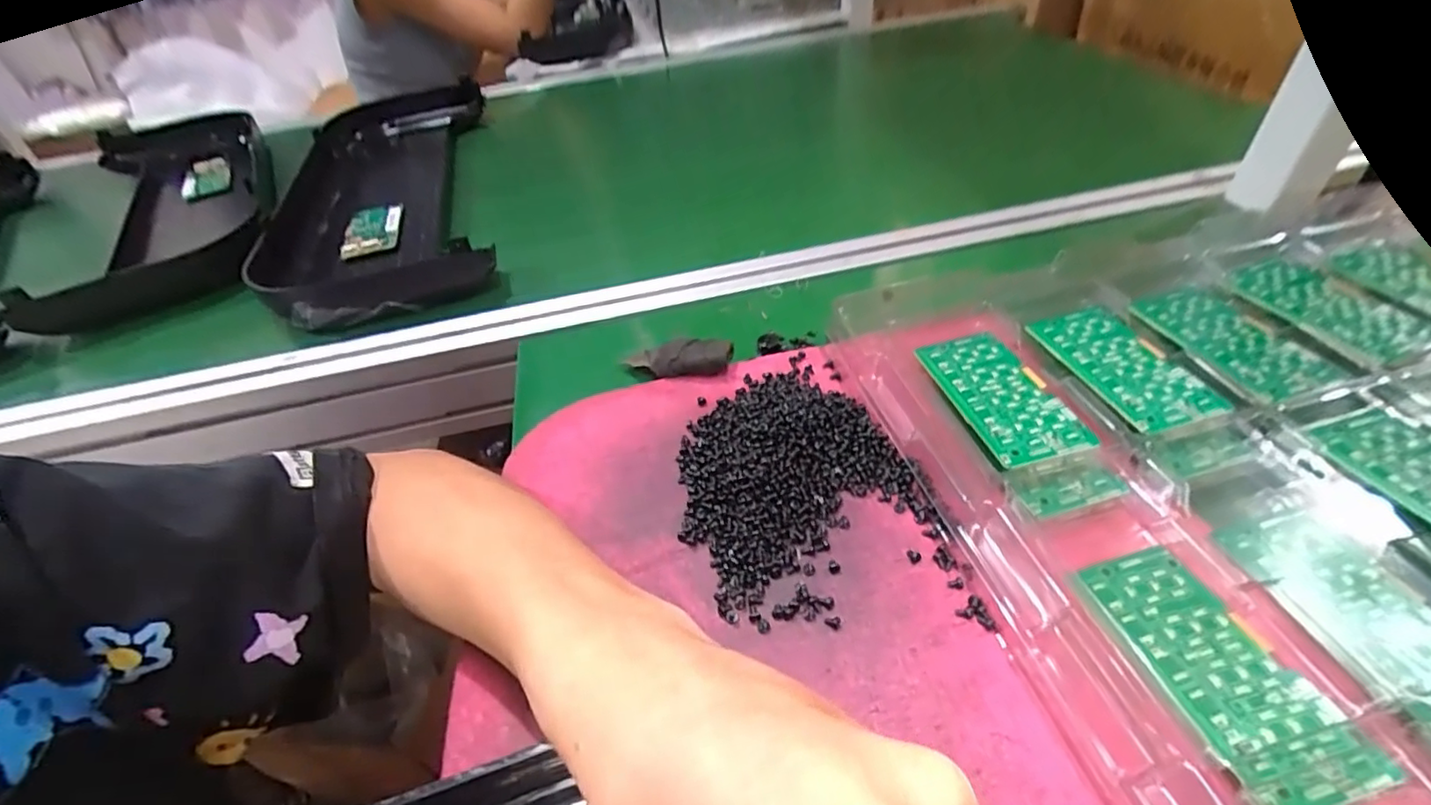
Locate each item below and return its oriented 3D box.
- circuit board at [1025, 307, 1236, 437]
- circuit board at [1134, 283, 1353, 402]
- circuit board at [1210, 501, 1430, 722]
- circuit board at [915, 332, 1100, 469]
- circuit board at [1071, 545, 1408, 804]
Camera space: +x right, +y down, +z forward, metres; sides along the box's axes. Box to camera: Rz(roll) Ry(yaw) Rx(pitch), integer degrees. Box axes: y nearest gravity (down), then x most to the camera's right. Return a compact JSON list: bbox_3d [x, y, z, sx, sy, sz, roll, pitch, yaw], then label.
[{"bbox_3d":[0.211,-0.021,0.315,0.049,0.004,0.091,-12,43,-5],"label":"circuit board"},{"bbox_3d":[0.277,-0.034,0.324,0.052,0.004,0.088,-14,43,-7],"label":"circuit board"},{"bbox_3d":[0.250,0.079,0.228,0.046,0.004,0.092,-15,43,-8],"label":"circuit board"},{"bbox_3d":[0.144,-0.004,0.308,0.048,0.006,0.091,-12,43,-5],"label":"circuit board"},{"bbox_3d":[0.183,0.095,0.220,0.047,0.004,0.094,-12,38,-5],"label":"circuit board"}]

